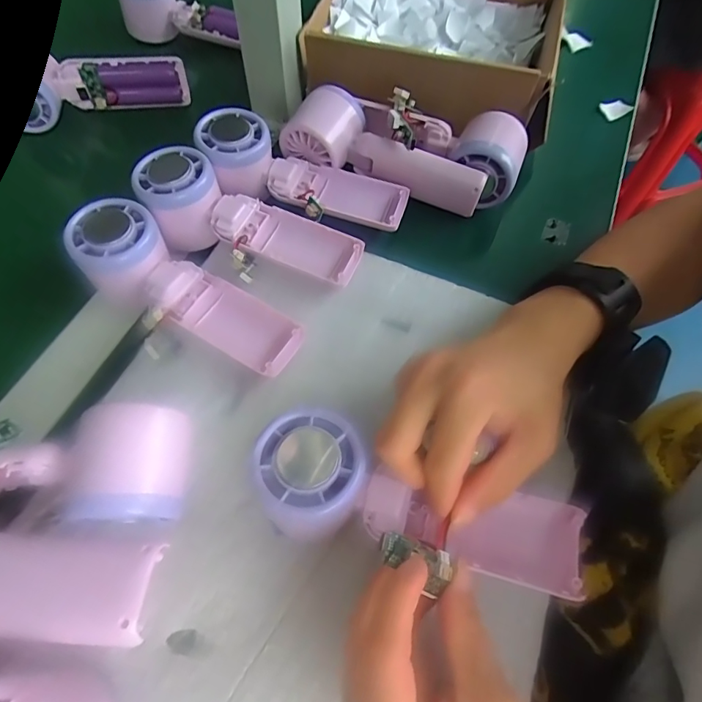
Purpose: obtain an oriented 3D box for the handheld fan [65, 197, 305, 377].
[{"bbox_3d":[-0.109,-0.039,0.295,0.163,0.041,0.060,31,65,13],"label":"handheld fan"}]

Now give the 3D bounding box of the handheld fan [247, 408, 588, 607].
[{"bbox_3d":[0.032,0.076,0.222,0.162,0.030,0.057,19,63,-1],"label":"handheld fan"}]

